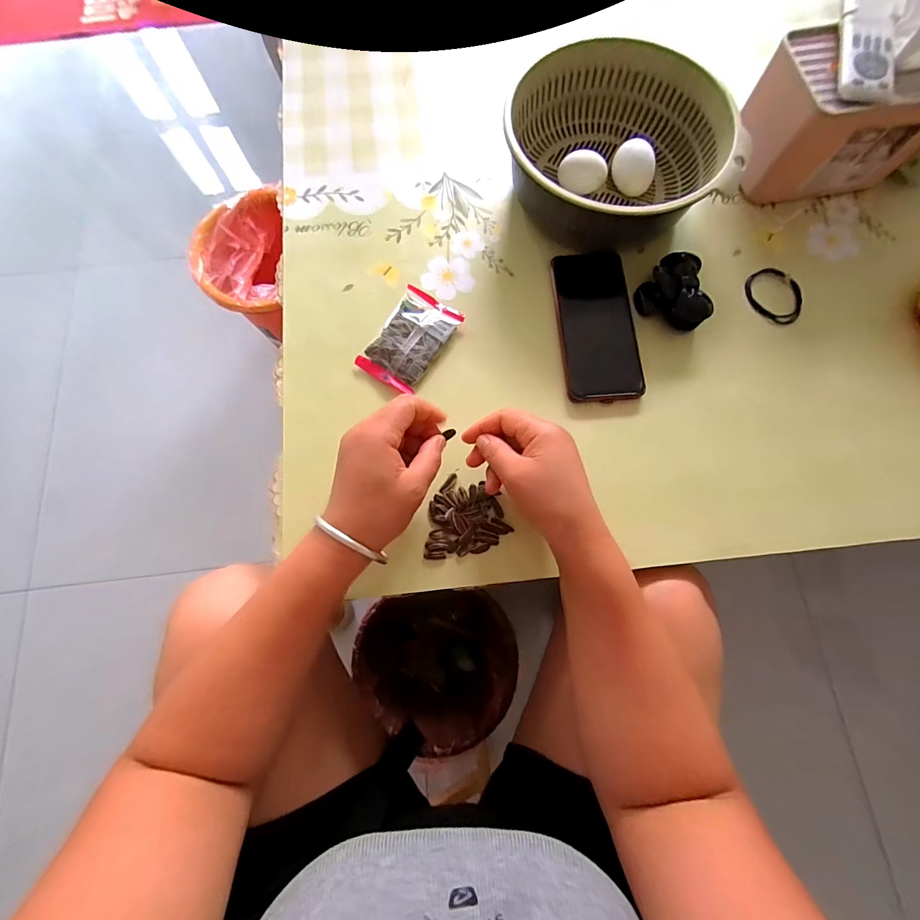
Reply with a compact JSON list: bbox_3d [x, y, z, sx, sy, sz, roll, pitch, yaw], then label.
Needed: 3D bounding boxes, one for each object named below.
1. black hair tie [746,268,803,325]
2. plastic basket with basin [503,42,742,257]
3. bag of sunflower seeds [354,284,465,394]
[{"bbox_3d":[0.336,-0.175,0.424,0.062,0.007,0.052,44,80,10],"label":"black hair tie"},{"bbox_3d":[0.156,-0.336,0.428,0.214,0.078,0.197,-6,76,-1],"label":"plastic basket with basin"},{"bbox_3d":[-0.050,-0.123,0.405,0.062,0.017,0.101,32,78,8],"label":"bag of sunflower seeds"}]

